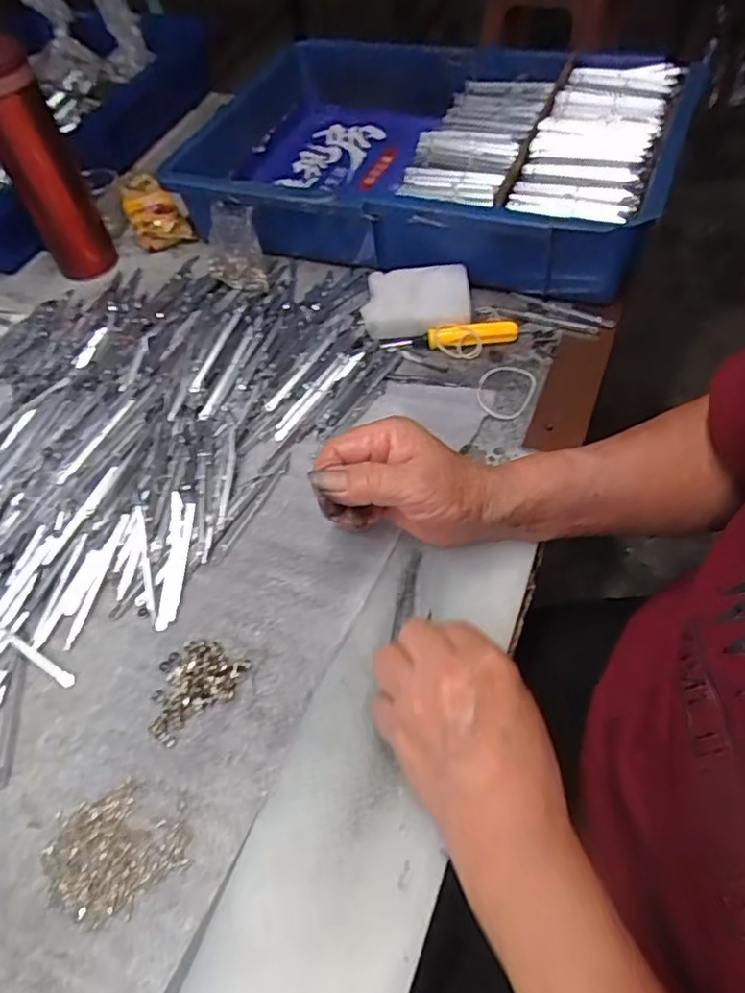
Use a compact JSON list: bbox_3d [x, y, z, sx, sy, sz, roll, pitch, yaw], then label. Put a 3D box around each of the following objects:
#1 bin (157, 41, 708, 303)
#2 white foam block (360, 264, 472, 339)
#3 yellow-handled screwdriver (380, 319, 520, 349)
[{"bbox_3d":[0.048,-0.321,0.596,0.412,0.093,0.280,15,58,15],"label":"bin"},{"bbox_3d":[0.036,-0.162,0.522,0.087,0.029,0.054,-7,55,0],"label":"white foam block"},{"bbox_3d":[0.061,-0.129,0.502,0.107,0.018,0.016,-1,55,5],"label":"yellow-handled screwdriver"}]

